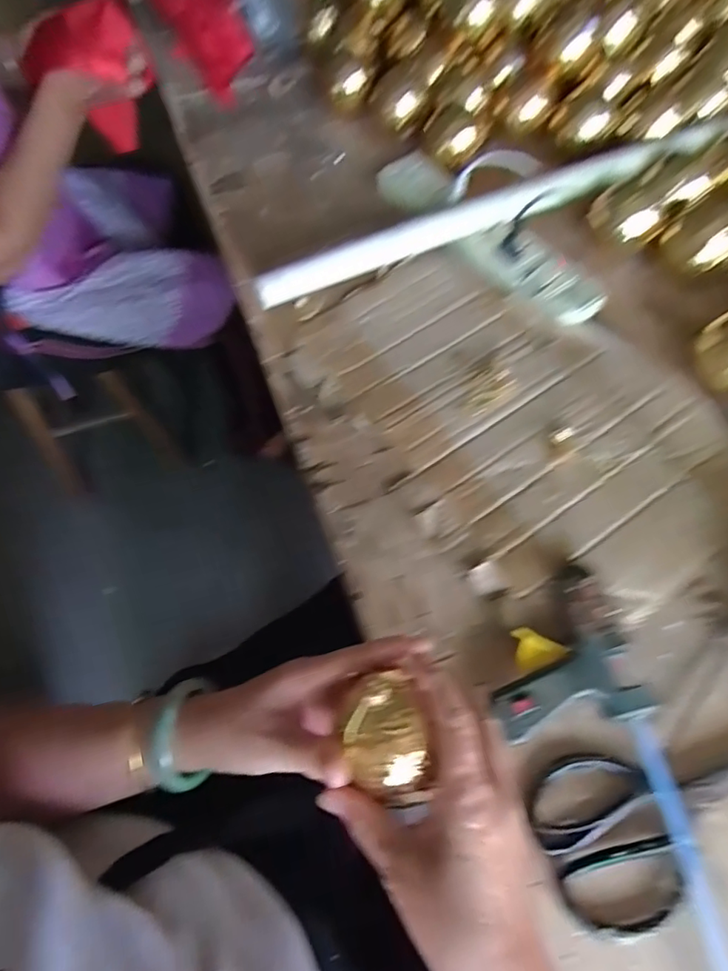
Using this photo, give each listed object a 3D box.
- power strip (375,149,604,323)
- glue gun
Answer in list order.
[{"bbox_3d":[0.131,-0.284,0.624,0.072,0.032,0.323,-33,65,-14],"label":"power strip"},{"bbox_3d":[0.136,0.126,0.404,0.108,0.031,0.104,-16,62,-6],"label":"glue gun"}]

